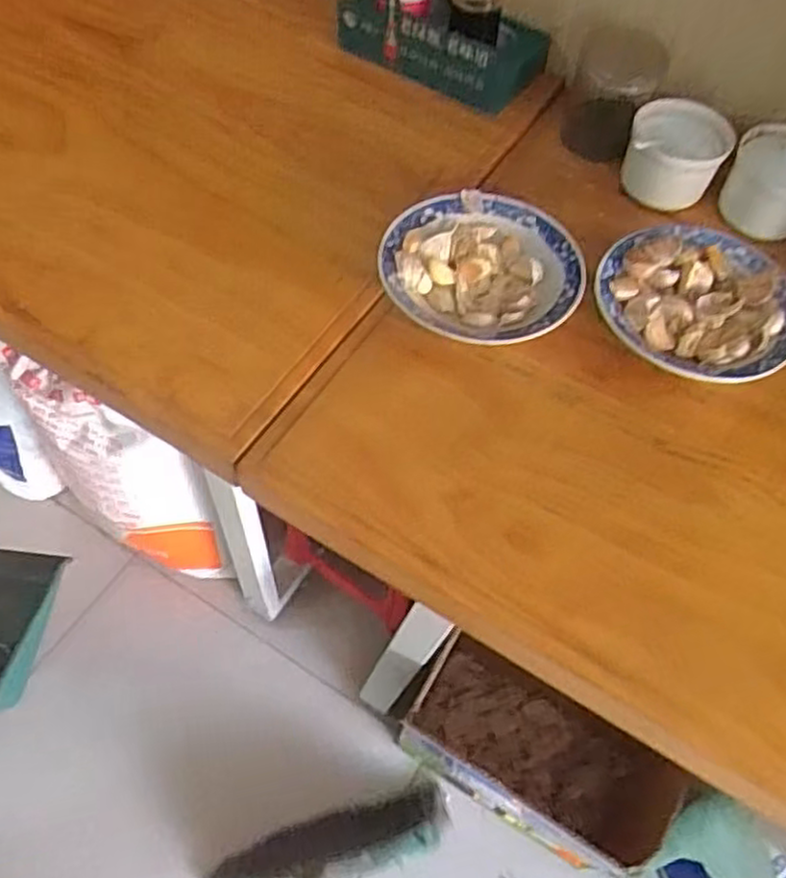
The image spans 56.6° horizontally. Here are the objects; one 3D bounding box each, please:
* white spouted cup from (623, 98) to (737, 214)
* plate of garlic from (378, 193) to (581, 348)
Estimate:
[{"bbox_3d":[0.281,-0.280,0.739,0.096,0.072,0.106,21,59,8],"label":"white spouted cup"},{"bbox_3d":[0.077,-0.141,0.641,0.165,0.048,0.162,1,60,-2],"label":"plate of garlic"}]

